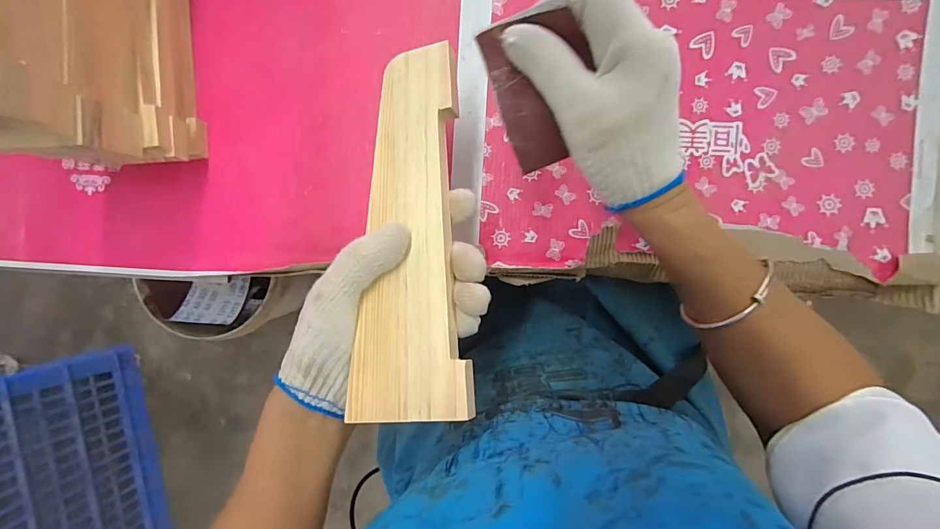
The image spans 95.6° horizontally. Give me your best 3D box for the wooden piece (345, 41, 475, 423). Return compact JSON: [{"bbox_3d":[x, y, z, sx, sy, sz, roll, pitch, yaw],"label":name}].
[{"bbox_3d":[-0.036,-0.027,0.269,0.070,0.018,0.238,-1,79,2],"label":"wooden piece"}]

